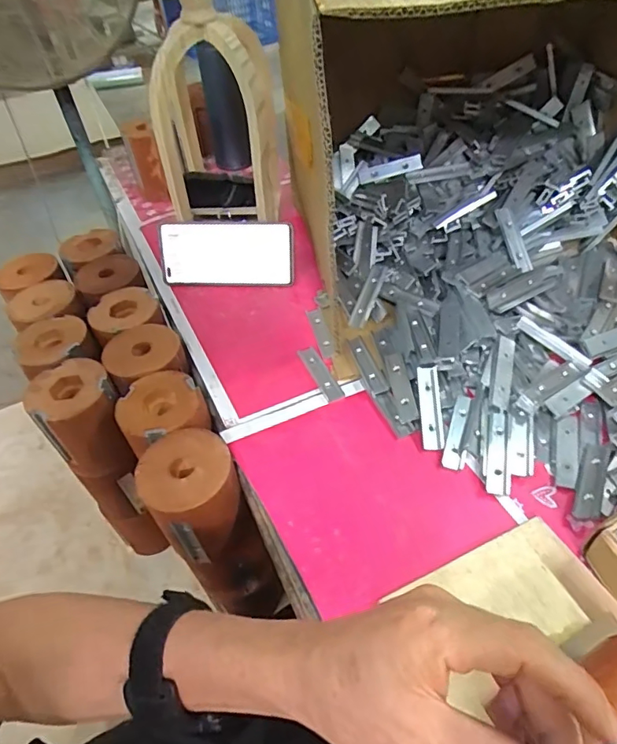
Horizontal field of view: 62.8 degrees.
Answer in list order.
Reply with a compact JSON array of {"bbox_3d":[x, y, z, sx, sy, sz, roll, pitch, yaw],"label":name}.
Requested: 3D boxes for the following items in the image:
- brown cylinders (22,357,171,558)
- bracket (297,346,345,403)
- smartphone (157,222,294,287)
[{"bbox_3d":[-0.221,0.107,0.569,0.076,0.250,0.091,-32,51,-22],"label":"brown cylinders"},{"bbox_3d":[0.013,0.002,0.517,0.019,0.005,0.073,-25,53,-11],"label":"bracket"},{"bbox_3d":[-0.100,-0.144,0.621,0.161,0.076,0.011,1,25,4],"label":"smartphone"}]

